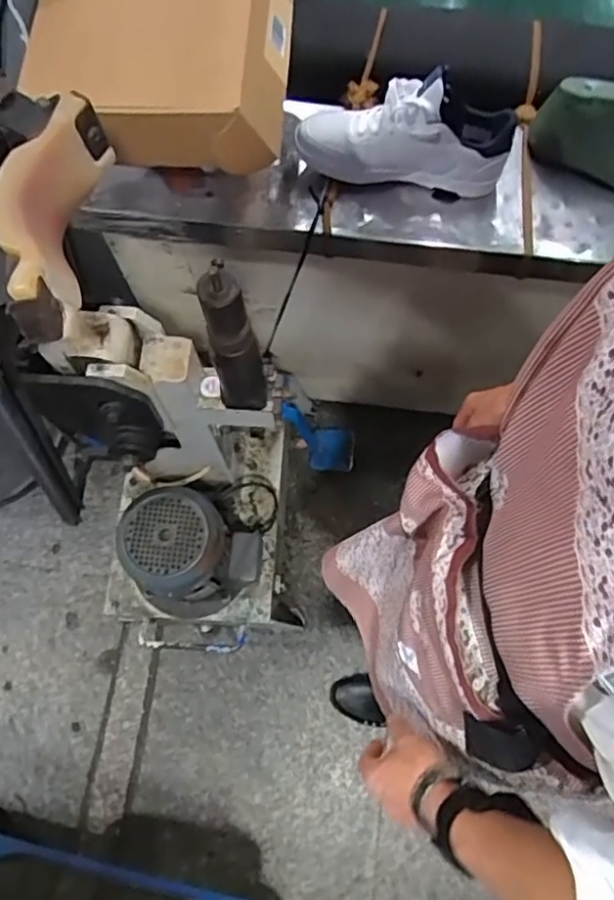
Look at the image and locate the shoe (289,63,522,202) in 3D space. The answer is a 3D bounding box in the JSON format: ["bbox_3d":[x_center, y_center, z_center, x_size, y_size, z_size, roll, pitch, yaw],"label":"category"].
[{"bbox_3d":[0.128,-0.422,0.834,0.277,0.138,0.092,0,70,1],"label":"shoe"}]

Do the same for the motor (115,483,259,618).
[{"bbox_3d":[-0.199,0.190,1.063,0.199,0.227,0.177,28,73,10],"label":"motor"}]

